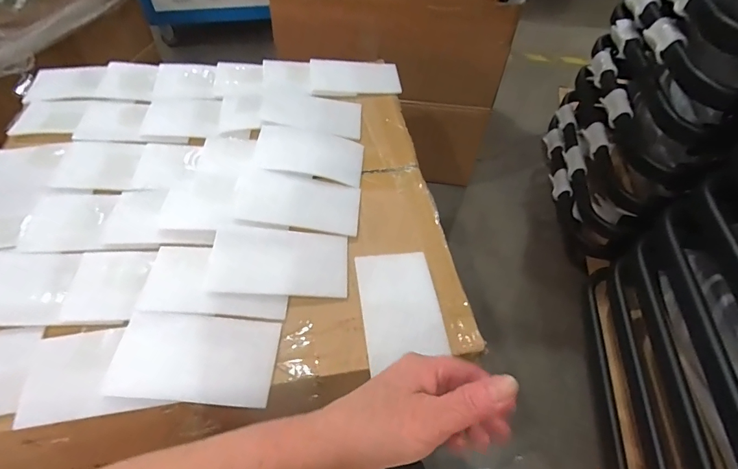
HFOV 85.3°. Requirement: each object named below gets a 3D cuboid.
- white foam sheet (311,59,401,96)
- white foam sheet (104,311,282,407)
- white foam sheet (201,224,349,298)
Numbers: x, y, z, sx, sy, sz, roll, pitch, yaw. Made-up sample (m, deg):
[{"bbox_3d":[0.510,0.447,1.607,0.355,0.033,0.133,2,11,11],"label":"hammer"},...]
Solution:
[{"bbox_3d":[-0.022,-0.257,0.652,0.141,0.007,0.086,-5,60,-11],"label":"white foam sheet"},{"bbox_3d":[-0.158,0.113,0.371,0.138,0.005,0.079,6,54,-6],"label":"white foam sheet"},{"bbox_3d":[-0.096,0.029,0.439,0.145,0.006,0.082,7,55,-14],"label":"white foam sheet"}]

